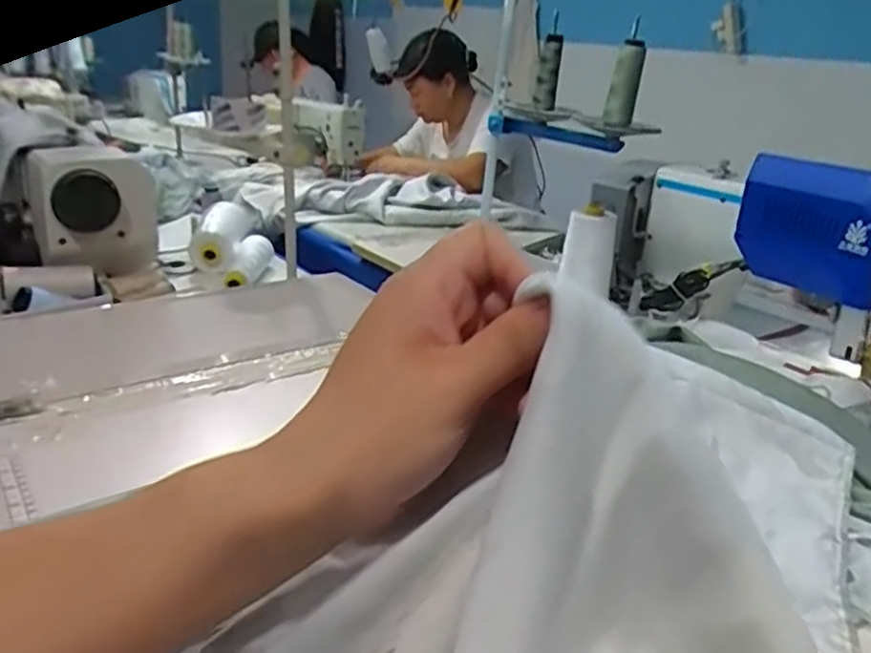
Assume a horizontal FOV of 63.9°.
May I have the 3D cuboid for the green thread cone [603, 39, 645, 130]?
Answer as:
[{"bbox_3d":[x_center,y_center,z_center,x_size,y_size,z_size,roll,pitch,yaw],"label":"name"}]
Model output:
[{"bbox_3d":[0.251,-0.320,0.931,0.043,0.107,0.039,9,22,14],"label":"green thread cone"}]

